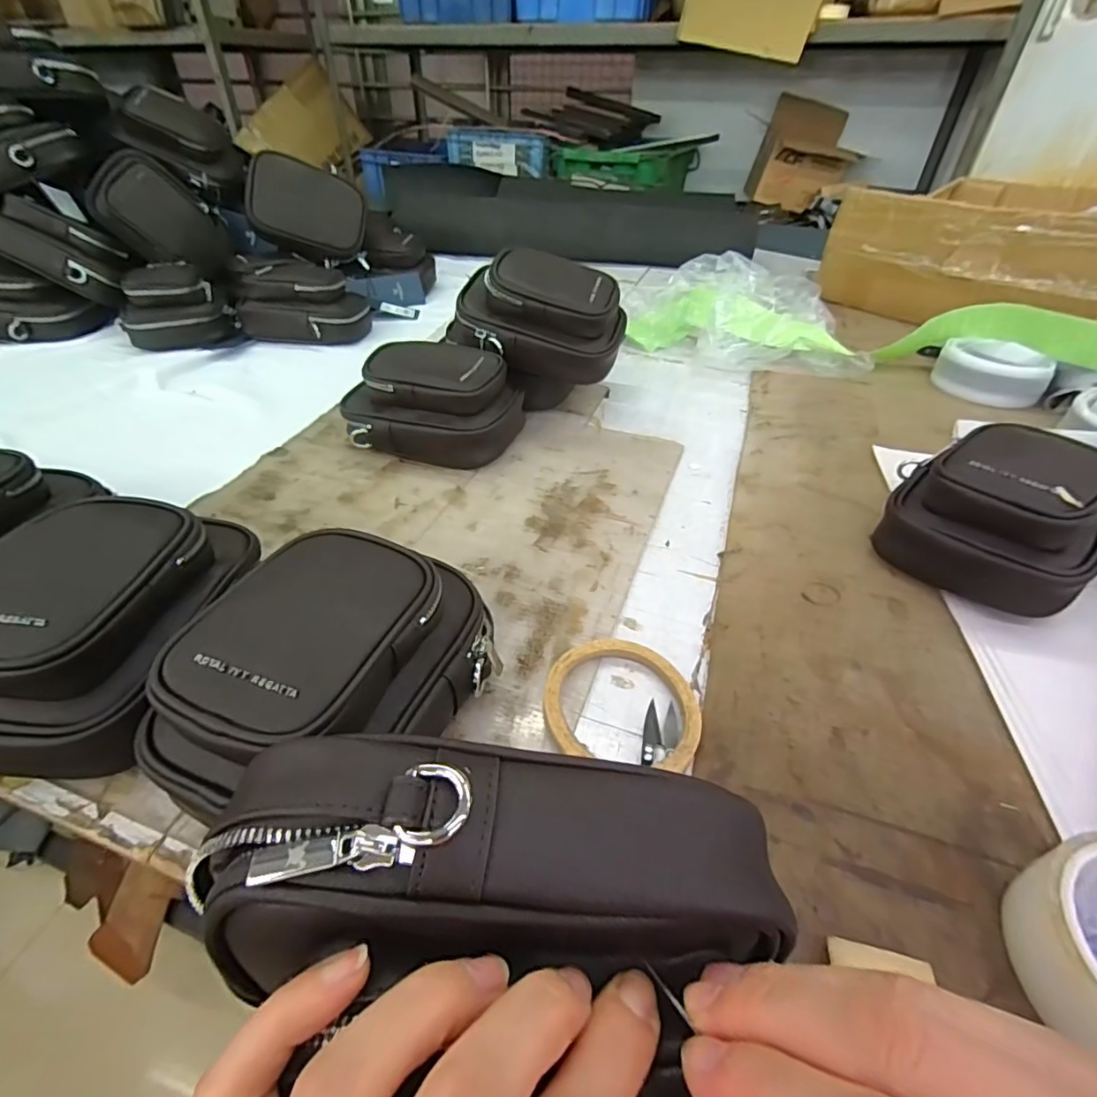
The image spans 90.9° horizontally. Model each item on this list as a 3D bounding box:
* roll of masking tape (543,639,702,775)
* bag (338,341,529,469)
[{"bbox_3d":[0.046,0.092,0.335,0.093,0.013,0.087,1,41,0],"label":"roll of masking tape"},{"bbox_3d":[-0.120,-0.147,0.549,0.166,0.088,0.103,9,42,9],"label":"bag"}]

